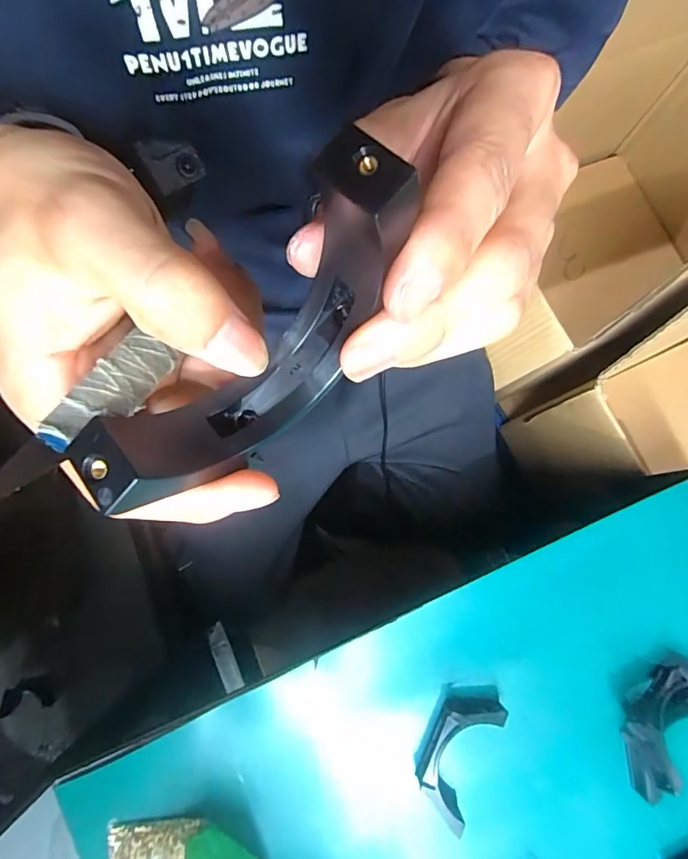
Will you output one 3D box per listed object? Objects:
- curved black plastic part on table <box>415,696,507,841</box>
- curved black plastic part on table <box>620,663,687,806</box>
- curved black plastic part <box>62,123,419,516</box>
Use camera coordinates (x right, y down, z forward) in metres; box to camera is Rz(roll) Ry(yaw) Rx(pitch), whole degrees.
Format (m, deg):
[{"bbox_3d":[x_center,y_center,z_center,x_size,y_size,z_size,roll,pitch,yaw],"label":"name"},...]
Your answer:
[{"bbox_3d":[0.087,0.250,0.350,0.043,0.023,0.090,28,80,4],"label":"curved black plastic part on table"},{"bbox_3d":[0.256,0.230,0.349,0.101,0.043,0.065,-34,82,-7],"label":"curved black plastic part on table"},{"bbox_3d":[-0.021,-0.022,0.112,0.090,0.036,0.026,-45,73,8],"label":"curved black plastic part"}]

